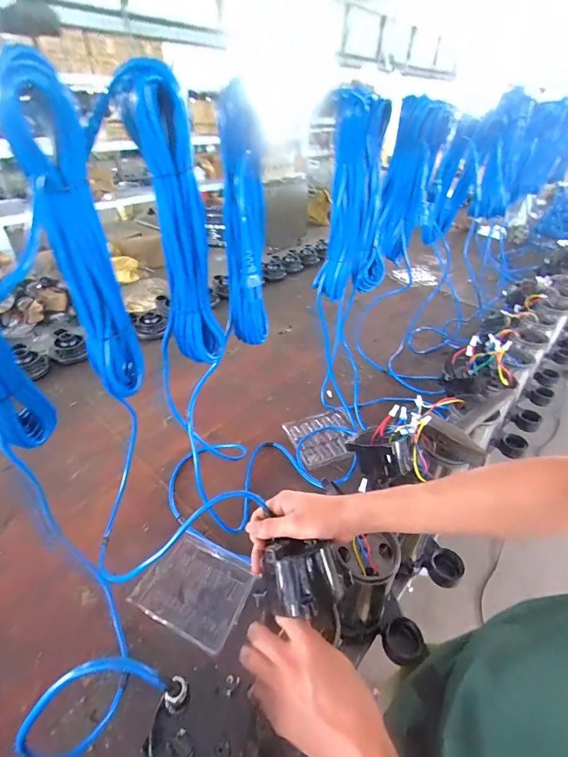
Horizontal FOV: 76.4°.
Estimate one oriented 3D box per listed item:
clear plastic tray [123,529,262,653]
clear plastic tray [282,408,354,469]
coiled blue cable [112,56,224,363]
[{"bbox_3d":[-0.147,0.346,0.603,0.172,0.032,0.133,20,46,19],"label":"clear plastic tray"},{"bbox_3d":[0.102,0.141,0.876,0.170,0.020,0.152,-11,40,-20],"label":"clear plastic tray"},{"bbox_3d":[-0.127,-0.162,0.439,0.073,0.326,0.036,-4,38,-8],"label":"coiled blue cable"}]

